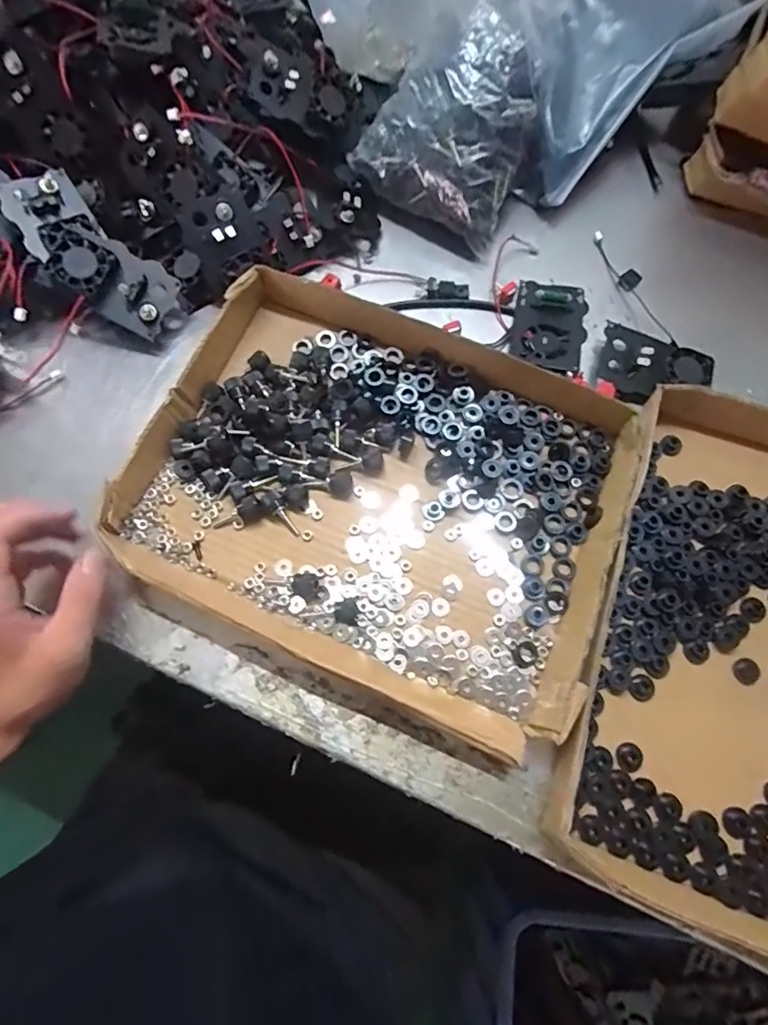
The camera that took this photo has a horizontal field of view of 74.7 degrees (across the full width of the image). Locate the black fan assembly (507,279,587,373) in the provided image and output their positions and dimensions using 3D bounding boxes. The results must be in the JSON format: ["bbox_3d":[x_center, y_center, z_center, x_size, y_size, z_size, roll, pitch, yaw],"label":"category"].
[{"bbox_3d":[0.134,-0.153,0.410,0.057,0.012,0.085,13,72,5],"label":"black fan assembly"}]

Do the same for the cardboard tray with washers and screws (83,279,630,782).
[{"bbox_3d":[-0.003,-0.018,0.347,0.318,0.036,0.248,24,74,8],"label":"cardboard tray with washers and screws"}]

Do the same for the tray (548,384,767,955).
[{"bbox_3d":[0.255,0.087,0.313,0.242,0.034,0.313,20,73,7],"label":"tray"}]

